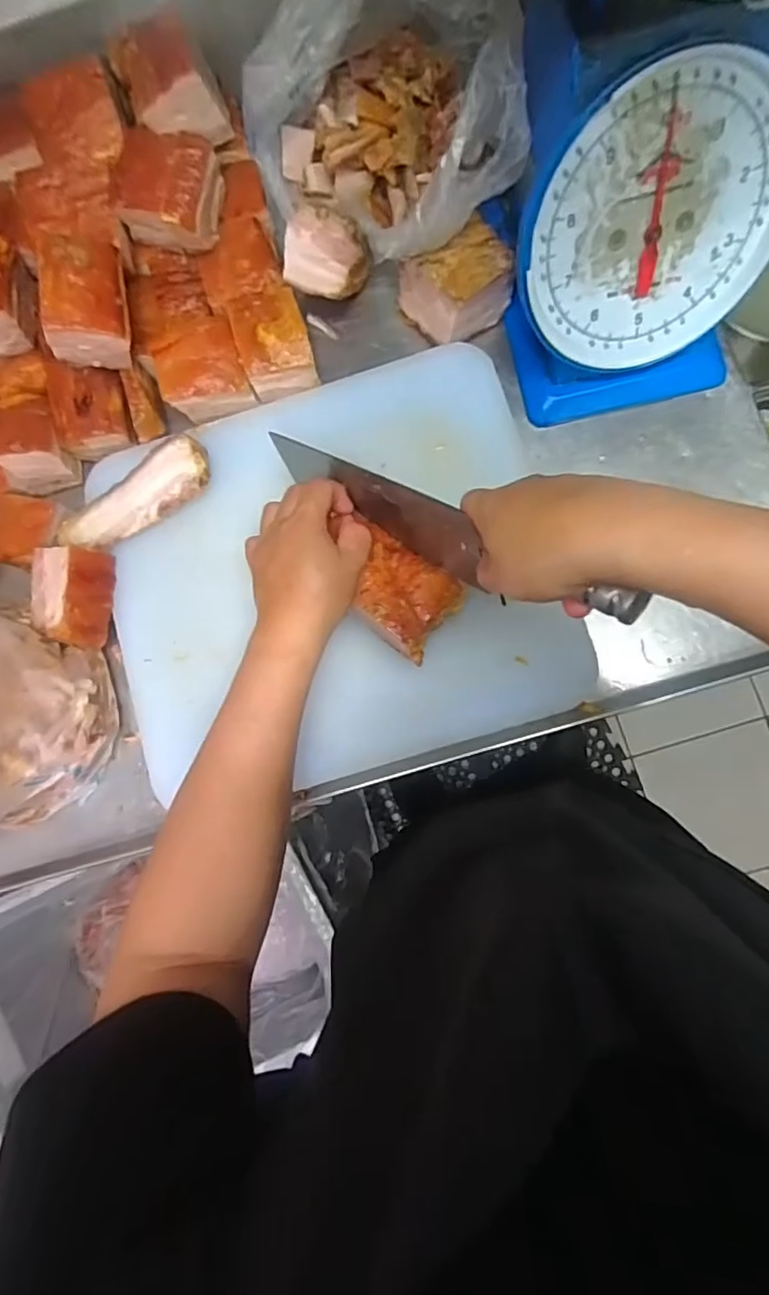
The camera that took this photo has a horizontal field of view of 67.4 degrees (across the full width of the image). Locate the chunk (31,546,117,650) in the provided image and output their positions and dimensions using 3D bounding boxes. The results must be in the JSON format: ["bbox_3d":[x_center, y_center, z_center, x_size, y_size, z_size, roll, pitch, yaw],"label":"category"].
[{"bbox_3d":[-0.276,-0.045,0.504,0.057,0.034,0.082,5,84,6],"label":"chunk"}]

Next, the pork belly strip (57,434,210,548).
[{"bbox_3d":[-0.222,-0.131,0.513,0.148,0.027,0.048,-33,82,1],"label":"pork belly strip"}]

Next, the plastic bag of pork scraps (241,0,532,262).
[{"bbox_3d":[-0.008,-0.458,0.495,0.216,0.148,0.238,-10,83,4],"label":"plastic bag of pork scraps"}]

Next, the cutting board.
[{"bbox_3d":[-0.049,-0.063,0.519,0.388,0.037,0.346,-17,82,3],"label":"cutting board"}]

